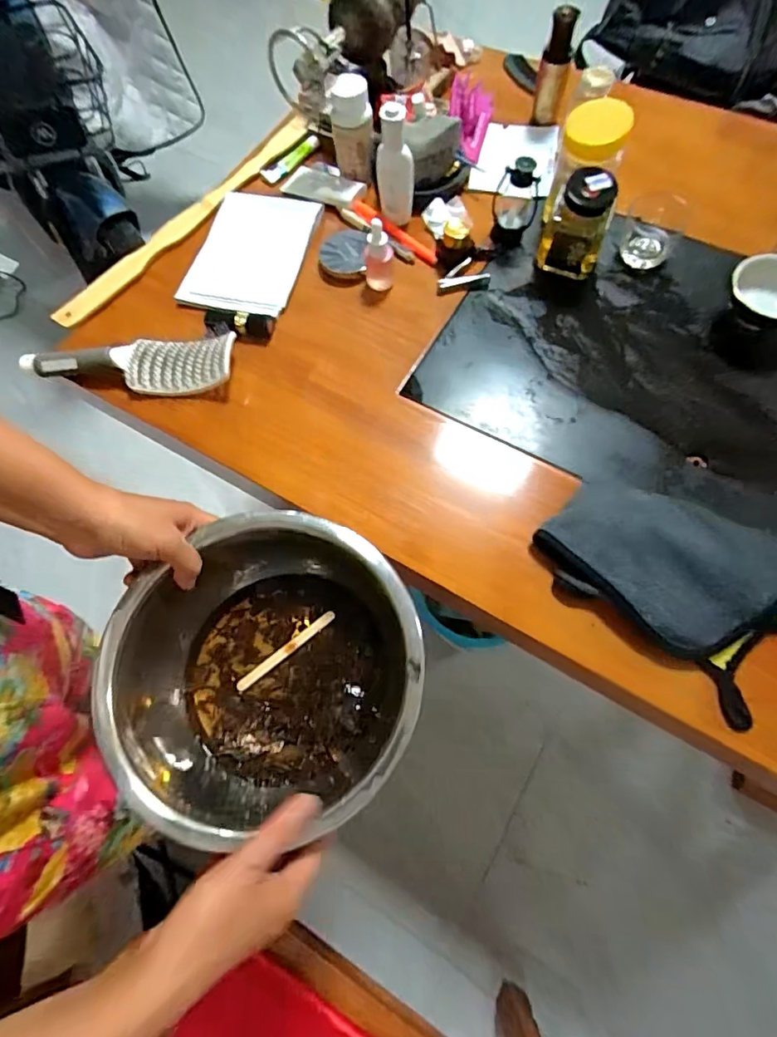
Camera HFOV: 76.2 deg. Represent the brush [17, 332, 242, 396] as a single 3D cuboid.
[{"bbox_3d":[-0.298,-0.177,0.569,0.239,0.031,0.065,1,68,3],"label":"brush"}]

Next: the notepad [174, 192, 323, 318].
[{"bbox_3d":[-0.175,-0.343,0.636,0.130,0.015,0.196,13,71,7],"label":"notepad"}]

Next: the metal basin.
[{"bbox_3d":[-0.091,0.130,0.439,0.237,0.096,0.236,-1,70,2],"label":"metal basin"}]

